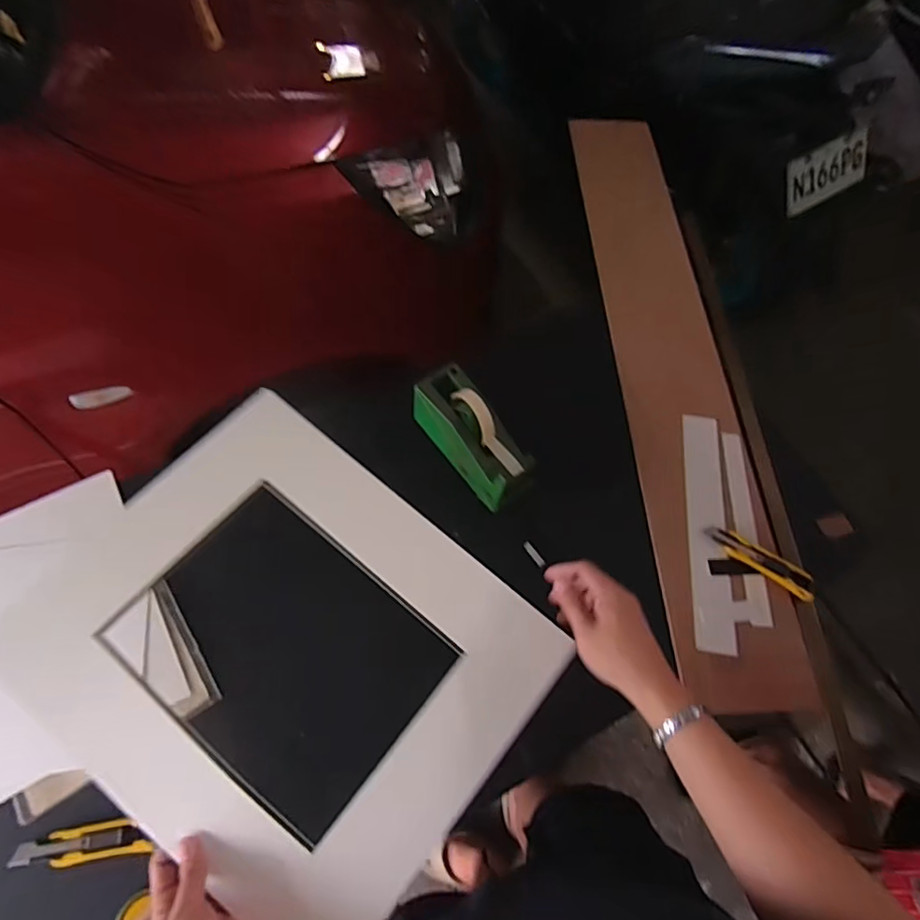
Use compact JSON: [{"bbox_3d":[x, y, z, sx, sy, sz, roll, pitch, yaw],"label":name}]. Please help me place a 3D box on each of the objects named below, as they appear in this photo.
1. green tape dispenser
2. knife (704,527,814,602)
[{"bbox_3d":[0.019,-0.037,0.760,0.078,0.093,0.203,-34,70,-19],"label":"green tape dispenser"},{"bbox_3d":[0.420,0.140,0.757,0.151,0.020,0.036,32,65,12],"label":"knife"}]

